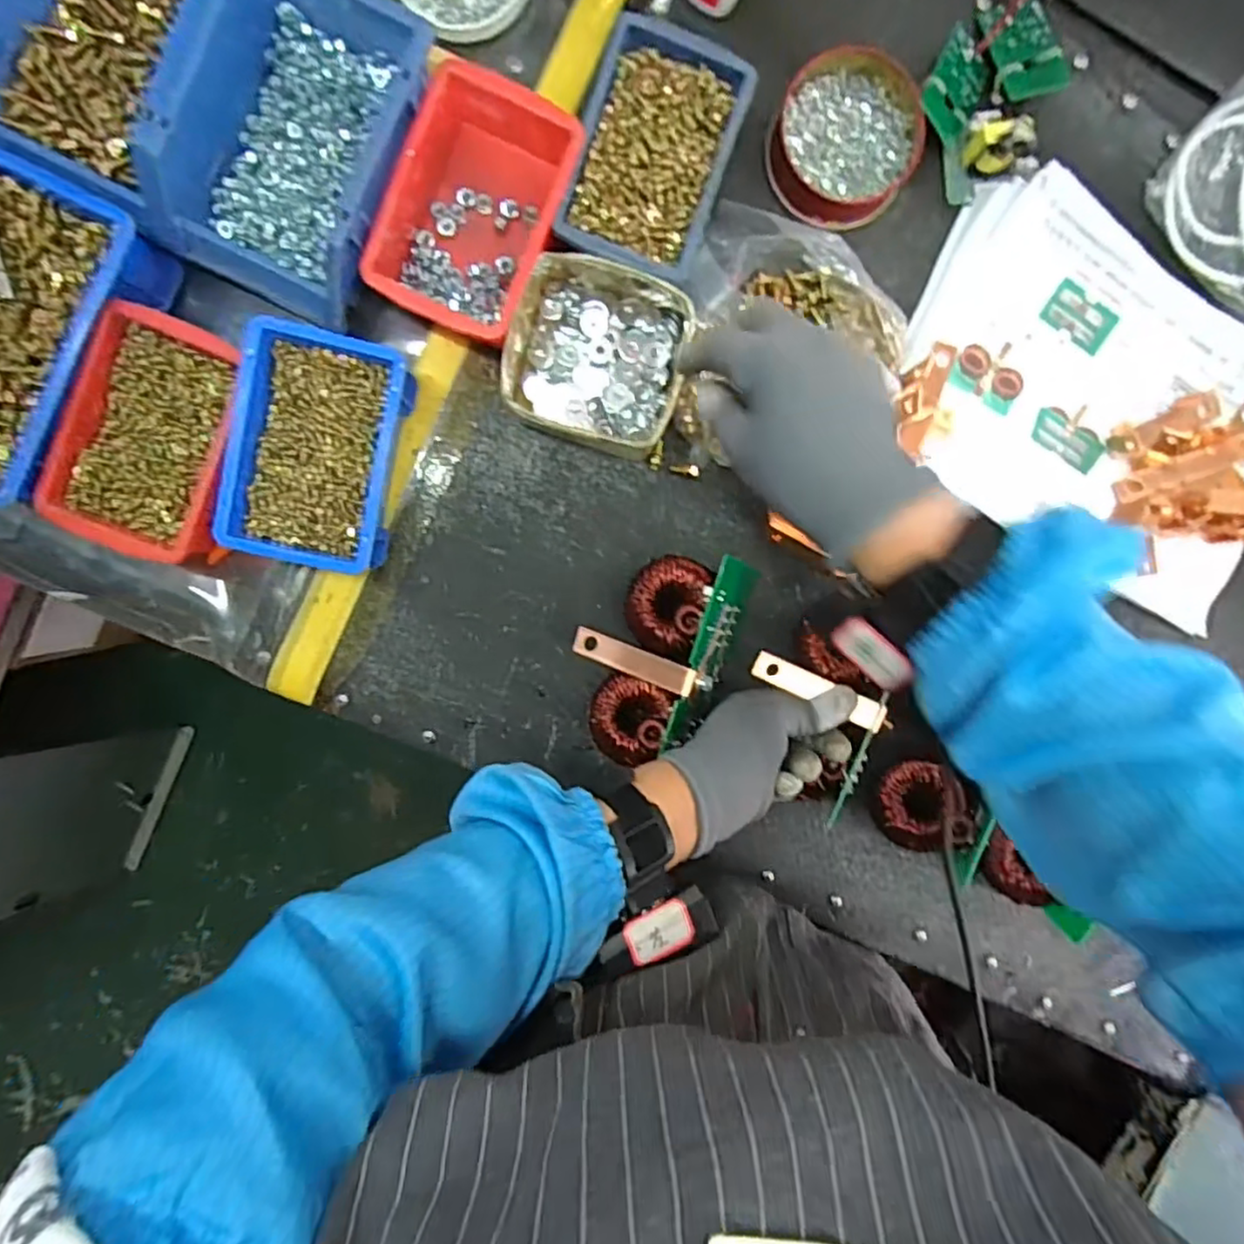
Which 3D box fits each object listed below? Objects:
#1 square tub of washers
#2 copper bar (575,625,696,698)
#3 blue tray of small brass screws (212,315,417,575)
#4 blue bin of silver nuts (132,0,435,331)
[{"bbox_3d":[-0.018,-0.183,0.464,0.113,0.050,0.112,15,96,-5],"label":"square tub of washers"},{"bbox_3d":[0.008,0.027,0.453,0.087,0.011,0.021,21,96,18],"label":"copper bar"},{"bbox_3d":[-0.202,-0.114,0.454,0.097,0.055,0.147,11,96,-5],"label":"blue tray of small brass screws"},{"bbox_3d":[-0.205,-0.305,0.426,0.130,0.063,0.186,25,95,-6],"label":"blue bin of silver nuts"}]

